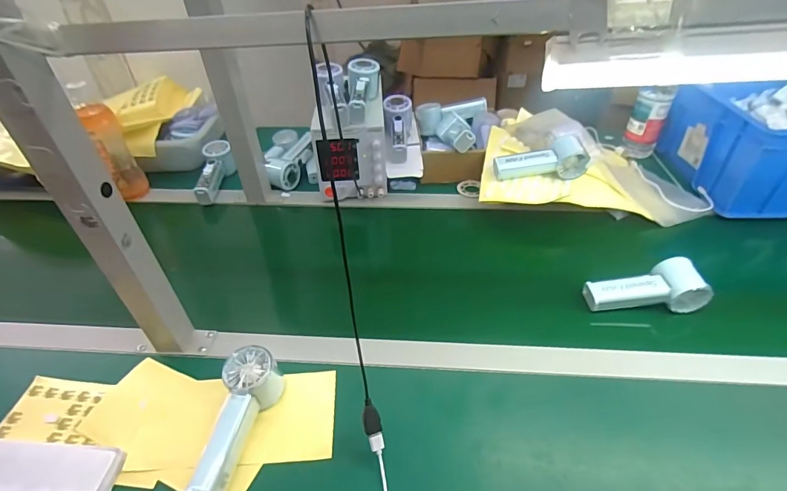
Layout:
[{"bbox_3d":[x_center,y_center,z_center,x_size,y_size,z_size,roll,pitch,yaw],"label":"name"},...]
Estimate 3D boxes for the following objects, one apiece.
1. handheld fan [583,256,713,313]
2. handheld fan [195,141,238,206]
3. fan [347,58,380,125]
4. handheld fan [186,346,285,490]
[{"bbox_3d":[0.345,0.058,0.578,0.147,0.050,0.069,-6,42,-7],"label":"handheld fan"},{"bbox_3d":[-0.358,-0.153,0.849,0.061,0.054,0.163,-7,40,-9],"label":"handheld fan"},{"bbox_3d":[-0.056,-0.276,0.742,0.056,0.060,0.147,1,40,0],"label":"fan"},{"bbox_3d":[-0.168,0.188,0.448,0.056,0.062,0.147,7,40,7],"label":"handheld fan"}]

